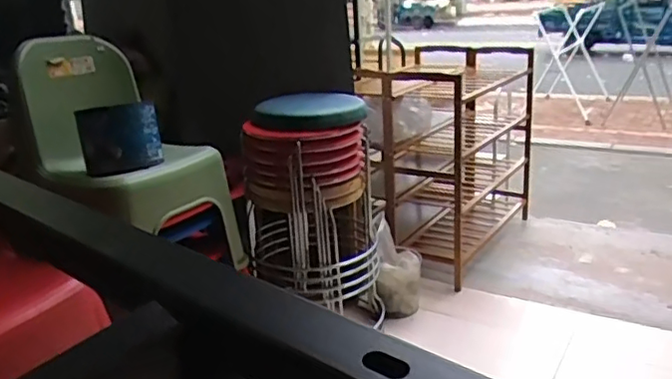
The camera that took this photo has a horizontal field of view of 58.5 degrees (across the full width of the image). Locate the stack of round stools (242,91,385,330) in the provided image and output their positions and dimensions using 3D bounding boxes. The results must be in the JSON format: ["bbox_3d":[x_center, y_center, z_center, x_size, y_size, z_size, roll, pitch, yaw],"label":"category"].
[{"bbox_3d":[-0.055,0.070,1.571,0.330,0.614,0.315,-4,19,0],"label":"stack of round stools"}]

